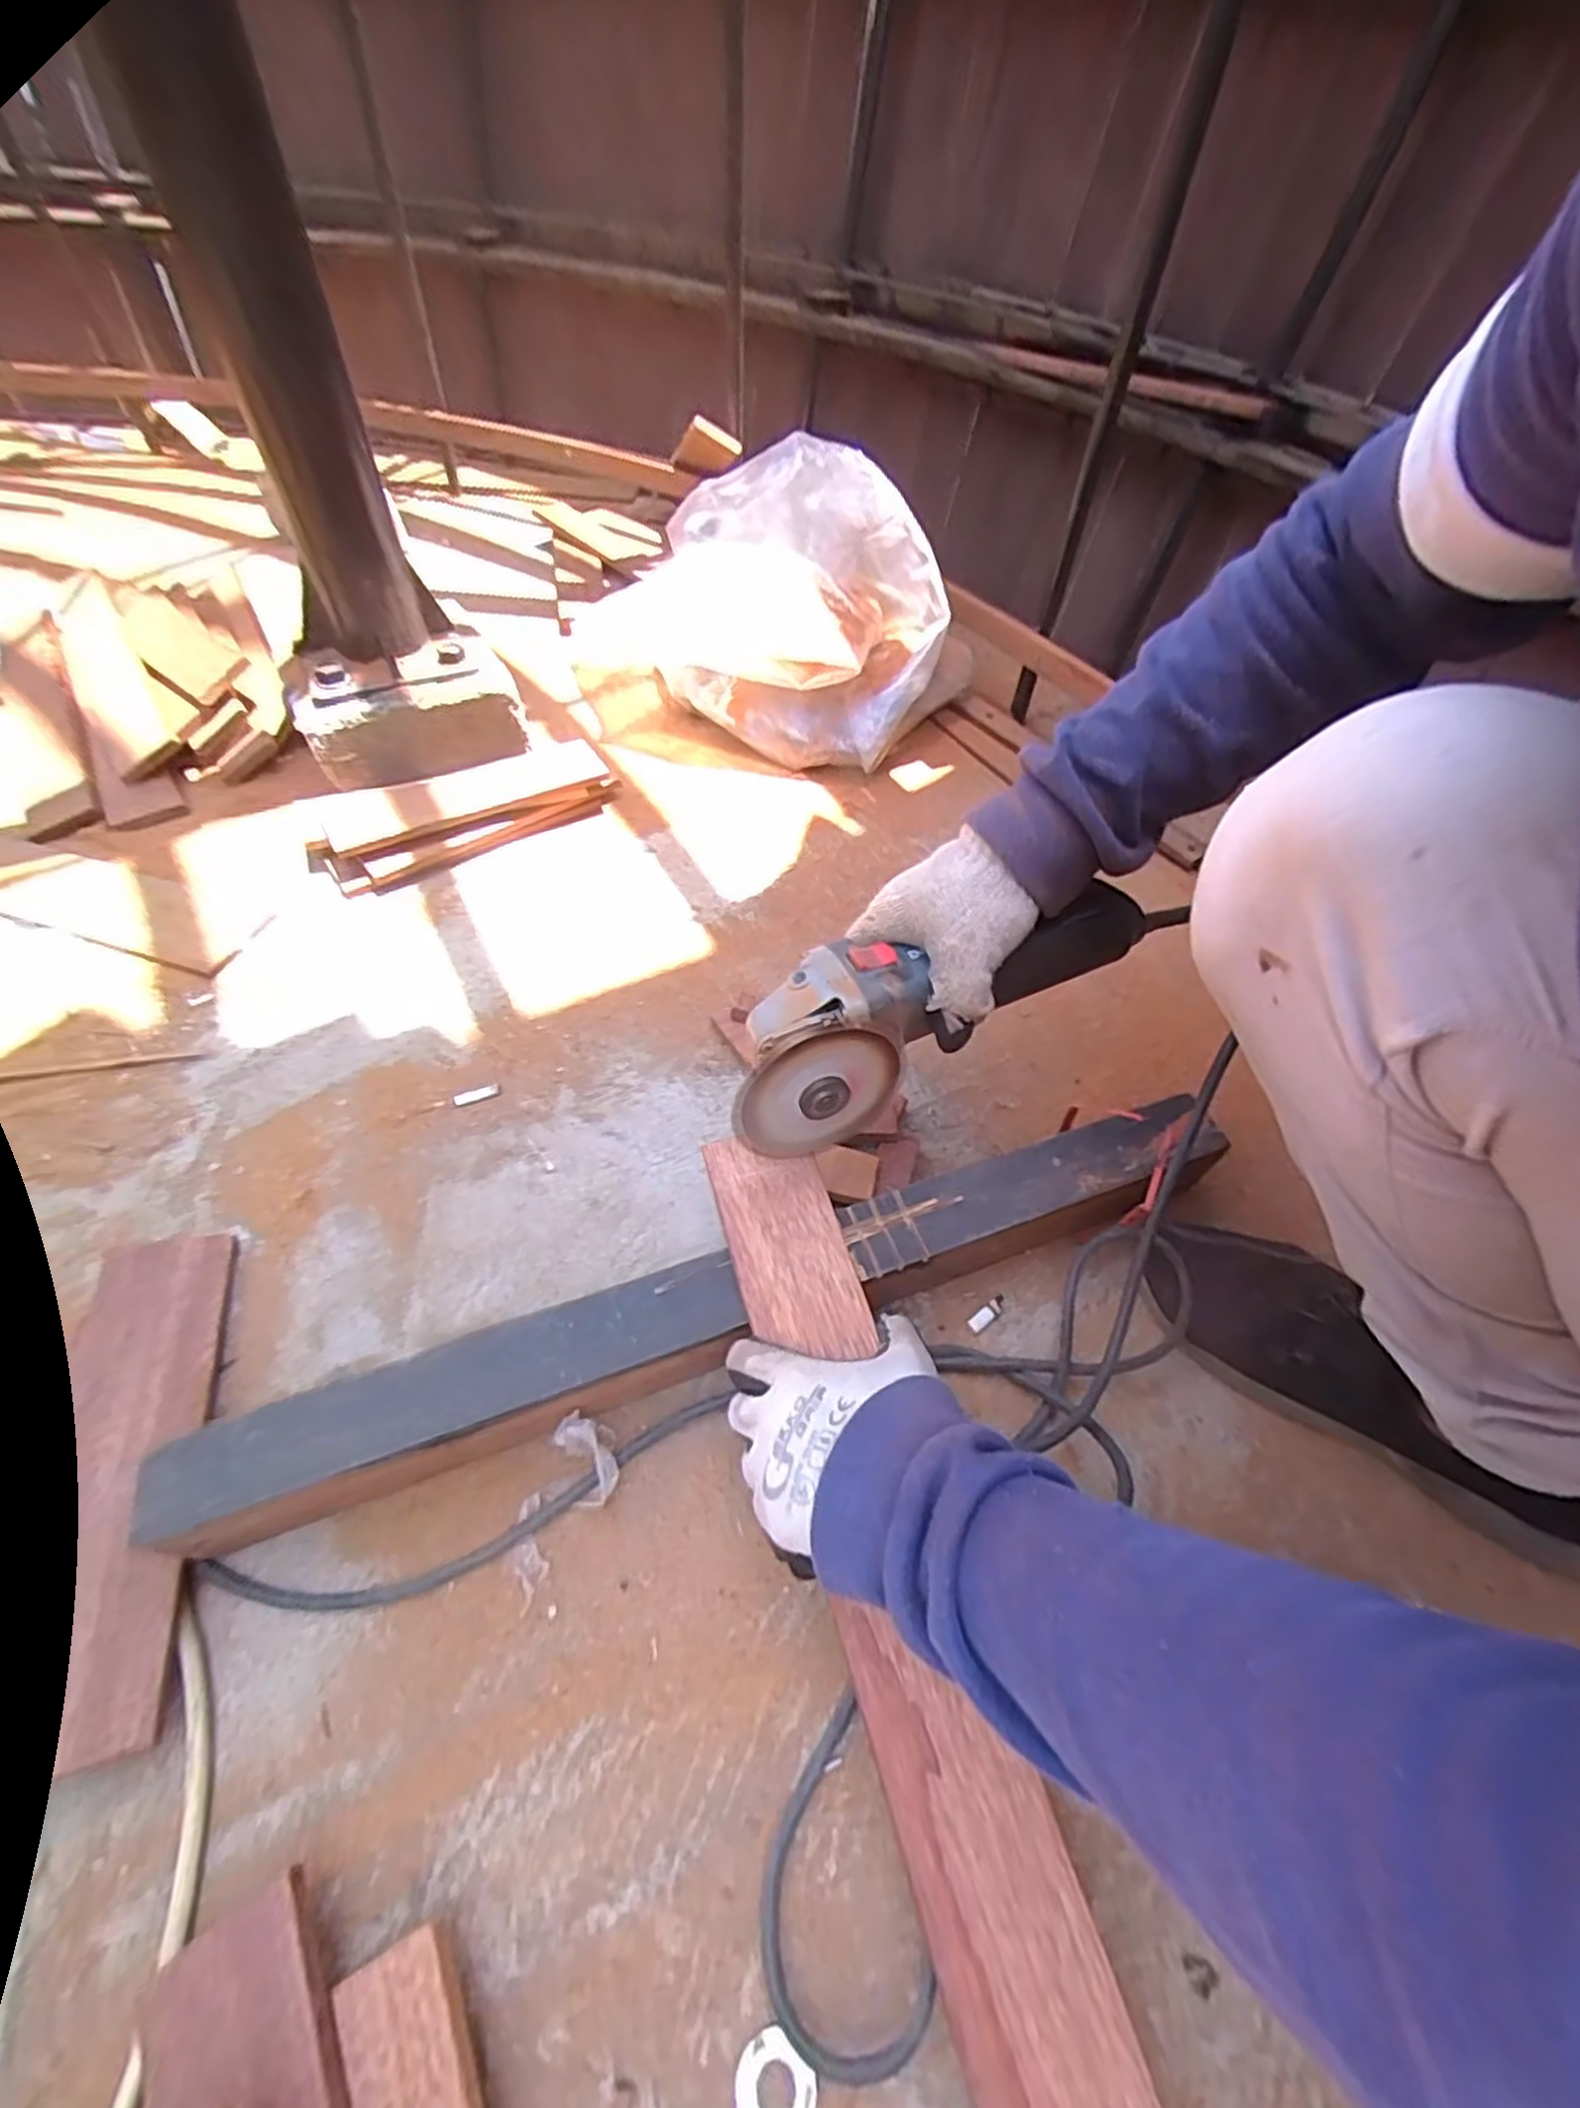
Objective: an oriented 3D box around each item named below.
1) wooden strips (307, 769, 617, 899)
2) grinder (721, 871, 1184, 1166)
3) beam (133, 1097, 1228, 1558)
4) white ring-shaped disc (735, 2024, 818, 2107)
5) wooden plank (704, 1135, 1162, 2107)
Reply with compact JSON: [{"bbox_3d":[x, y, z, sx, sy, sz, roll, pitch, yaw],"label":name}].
[{"bbox_3d":[-0.301,-0.212,0.739,0.294,0.043,0.066,-18,56,-16],"label":"wooden strips"},{"bbox_3d":[0.096,-0.040,0.474,0.301,0.079,0.082,-23,58,-14],"label":"grinder"},{"bbox_3d":[-0.011,0.144,0.468,0.633,0.074,0.067,-16,56,-15],"label":"beam"},{"bbox_3d":[-0.006,0.412,0.307,0.031,0.006,0.032,-1,57,1],"label":"white ring-shaped disc"},{"bbox_3d":[0.109,0.398,0.265,0.064,0.015,0.844,-13,59,-13],"label":"wooden plank"}]

